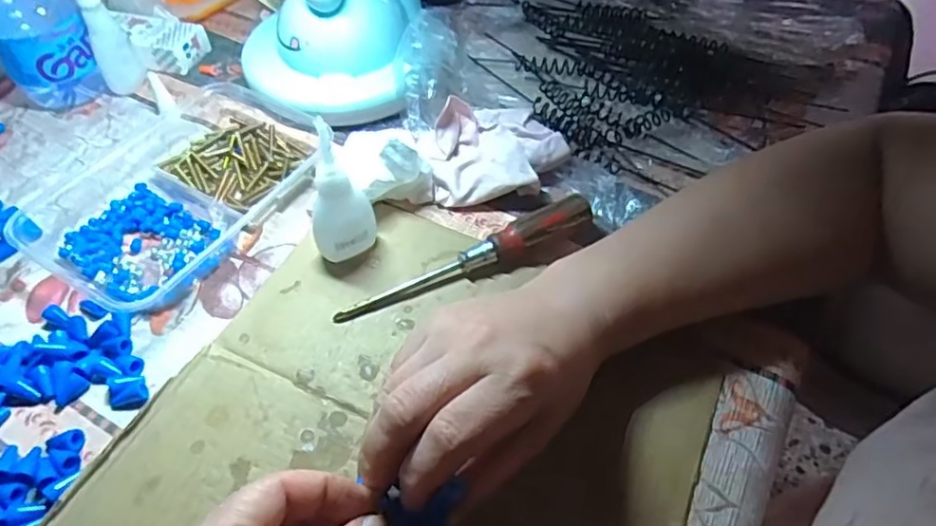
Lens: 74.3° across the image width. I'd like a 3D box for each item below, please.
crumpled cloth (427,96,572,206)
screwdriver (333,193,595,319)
[{"bbox_3d":[0.018,-0.072,0.391,0.081,0.029,0.069,-3,52,-2],"label":"crumpled cloth"},{"bbox_3d":[0.002,-0.002,0.345,0.152,0.023,0.022,-24,55,-18],"label":"screwdriver"}]

